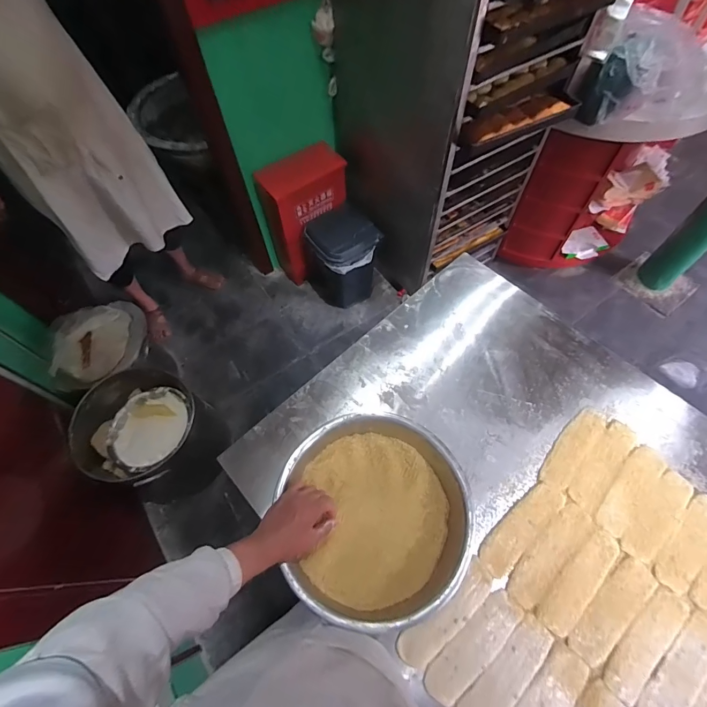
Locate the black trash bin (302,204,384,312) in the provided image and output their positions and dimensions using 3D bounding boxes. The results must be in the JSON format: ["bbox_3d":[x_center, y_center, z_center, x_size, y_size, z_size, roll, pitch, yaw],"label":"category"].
[{"bbox_3d":[-0.045,-0.436,1.810,0.286,0.400,0.312,-35,66,-16],"label":"black trash bin"}]

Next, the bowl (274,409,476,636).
[{"bbox_3d":[0.037,0.277,0.656,0.310,0.080,0.316,-1,61,1],"label":"bowl"}]

